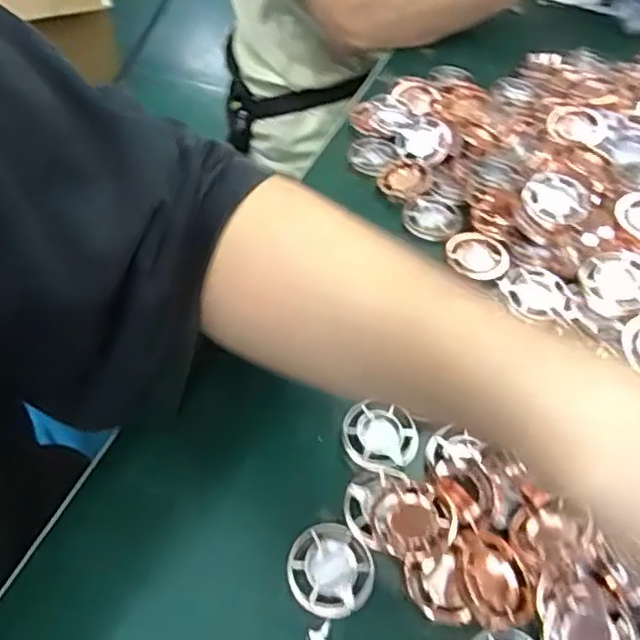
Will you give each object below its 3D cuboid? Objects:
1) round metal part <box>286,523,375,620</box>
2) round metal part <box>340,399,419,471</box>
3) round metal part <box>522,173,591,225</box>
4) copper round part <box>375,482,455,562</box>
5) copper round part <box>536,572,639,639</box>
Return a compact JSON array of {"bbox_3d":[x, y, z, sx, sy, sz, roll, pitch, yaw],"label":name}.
[{"bbox_3d":[0.005,0.114,0.296,0.039,0.004,0.040,2,51,-2],"label":"round metal part"},{"bbox_3d":[0.031,0.062,0.342,0.040,0.005,0.035,31,56,20],"label":"round metal part"},{"bbox_3d":[0.157,-0.080,0.428,0.040,0.008,0.040,-1,65,2],"label":"round metal part"},{"bbox_3d":[0.044,0.096,0.306,0.034,0.011,0.036,2,51,-2],"label":"copper round part"},{"bbox_3d":[0.113,0.133,0.276,0.043,0.010,0.043,-4,61,6],"label":"copper round part"}]

